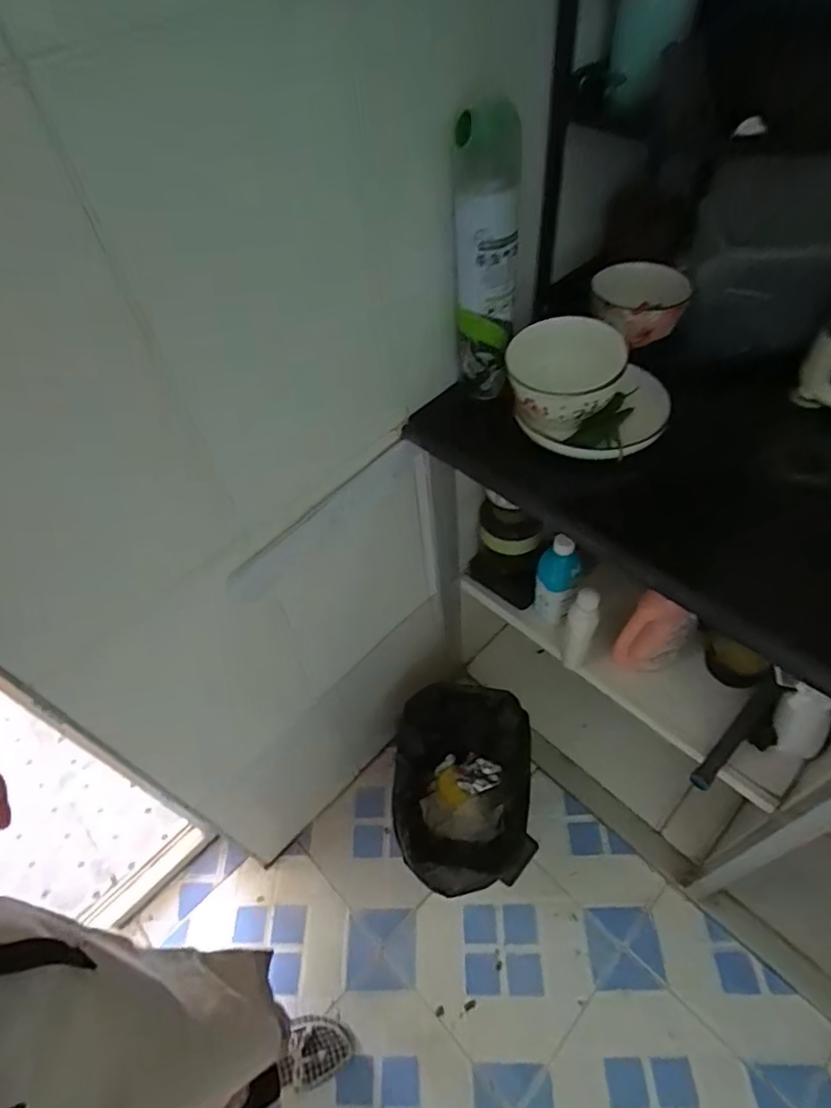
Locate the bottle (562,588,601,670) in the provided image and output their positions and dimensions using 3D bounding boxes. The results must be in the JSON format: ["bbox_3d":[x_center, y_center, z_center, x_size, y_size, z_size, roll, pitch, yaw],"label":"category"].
[{"bbox_3d":[0.250,0.116,0.884,0.041,0.142,0.041,14,31,12],"label":"bottle"}]

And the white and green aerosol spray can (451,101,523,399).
[{"bbox_3d":[0.075,-0.309,0.629,0.069,0.276,0.055,-1,52,5],"label":"white and green aerosol spray can"}]

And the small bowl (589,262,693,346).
[{"bbox_3d":[0.282,-0.316,0.738,0.113,0.063,0.094,11,54,14],"label":"small bowl"}]

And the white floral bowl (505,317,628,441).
[{"bbox_3d":[0.168,-0.203,0.662,0.120,0.074,0.118,-3,52,4],"label":"white floral bowl"}]

